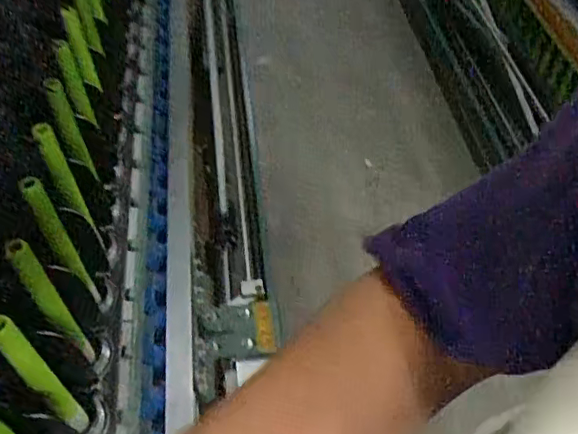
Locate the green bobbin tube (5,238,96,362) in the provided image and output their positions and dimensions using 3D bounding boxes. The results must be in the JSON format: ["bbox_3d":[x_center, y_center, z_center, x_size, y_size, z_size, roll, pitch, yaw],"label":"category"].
[{"bbox_3d":[-0.215,0.081,0.525,0.022,0.182,0.022,-27,55,-20],"label":"green bobbin tube"}]

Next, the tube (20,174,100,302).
[{"bbox_3d":[-0.221,0.030,0.567,0.022,0.181,0.027,-25,55,-19],"label":"tube"}]

